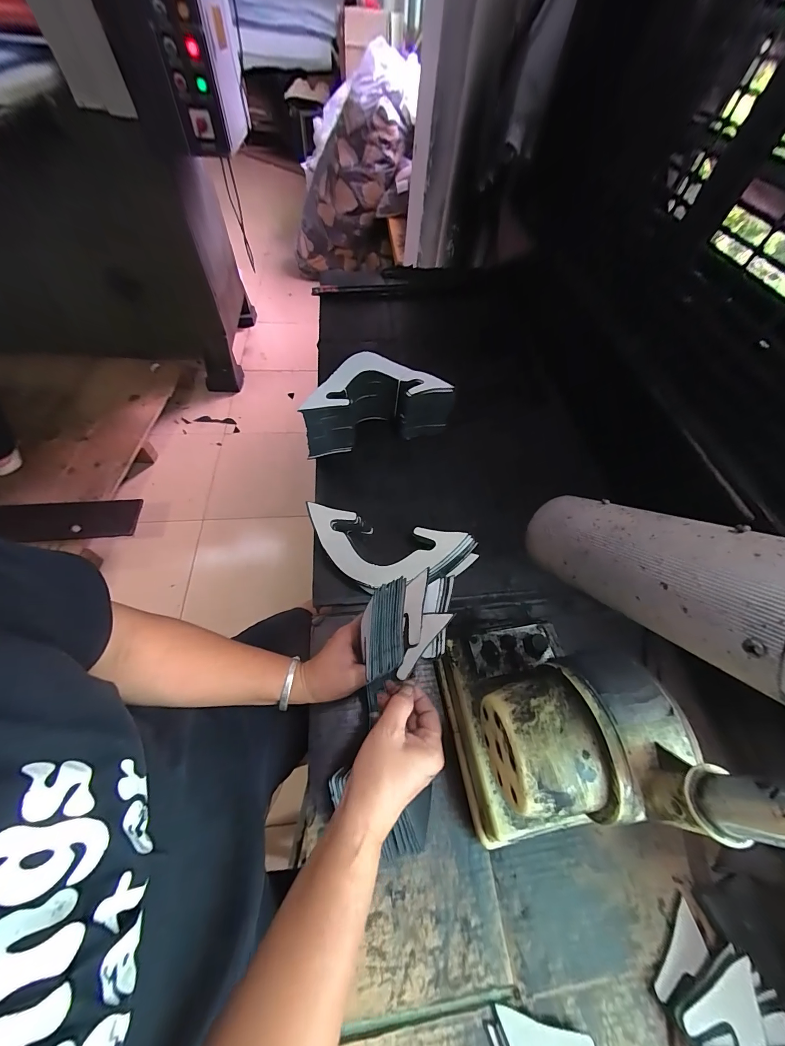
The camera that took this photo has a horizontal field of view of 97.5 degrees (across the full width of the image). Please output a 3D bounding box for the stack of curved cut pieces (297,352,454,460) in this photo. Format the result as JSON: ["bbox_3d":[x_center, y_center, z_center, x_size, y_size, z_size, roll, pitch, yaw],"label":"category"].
[{"bbox_3d":[-0.035,-0.232,0.672,0.275,0.125,0.109,-11,59,-12],"label":"stack of curved cut pieces"}]

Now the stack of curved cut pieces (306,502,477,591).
[{"bbox_3d":[-0.012,0.050,0.542,0.268,0.041,0.119,12,57,3],"label":"stack of curved cut pieces"}]

